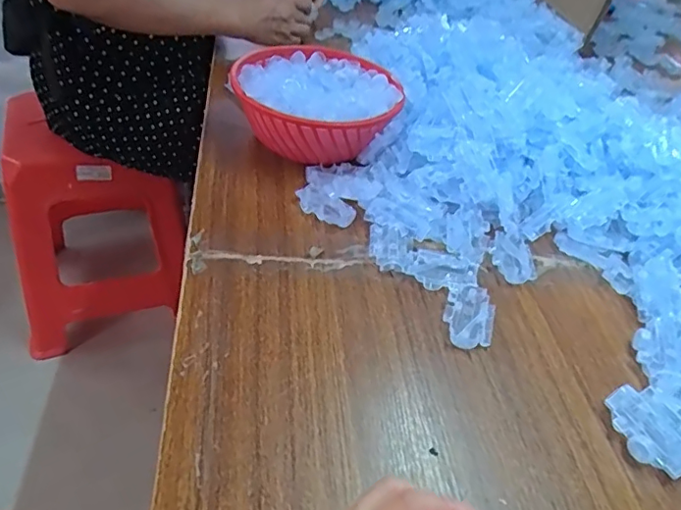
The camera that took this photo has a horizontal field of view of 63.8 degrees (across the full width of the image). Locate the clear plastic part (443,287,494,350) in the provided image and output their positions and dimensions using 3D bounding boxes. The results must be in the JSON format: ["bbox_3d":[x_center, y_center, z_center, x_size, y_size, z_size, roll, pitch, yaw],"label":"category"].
[{"bbox_3d":[0.116,0.056,0.492,0.043,0.012,0.068,17,42,9],"label":"clear plastic part"}]

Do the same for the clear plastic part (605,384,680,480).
[{"bbox_3d":[0.237,0.134,0.417,0.046,0.024,0.066,-8,45,-18],"label":"clear plastic part"}]

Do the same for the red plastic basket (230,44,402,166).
[{"bbox_3d":[-0.032,-0.190,0.680,0.195,0.076,0.209,1,42,-10],"label":"red plastic basket"}]

